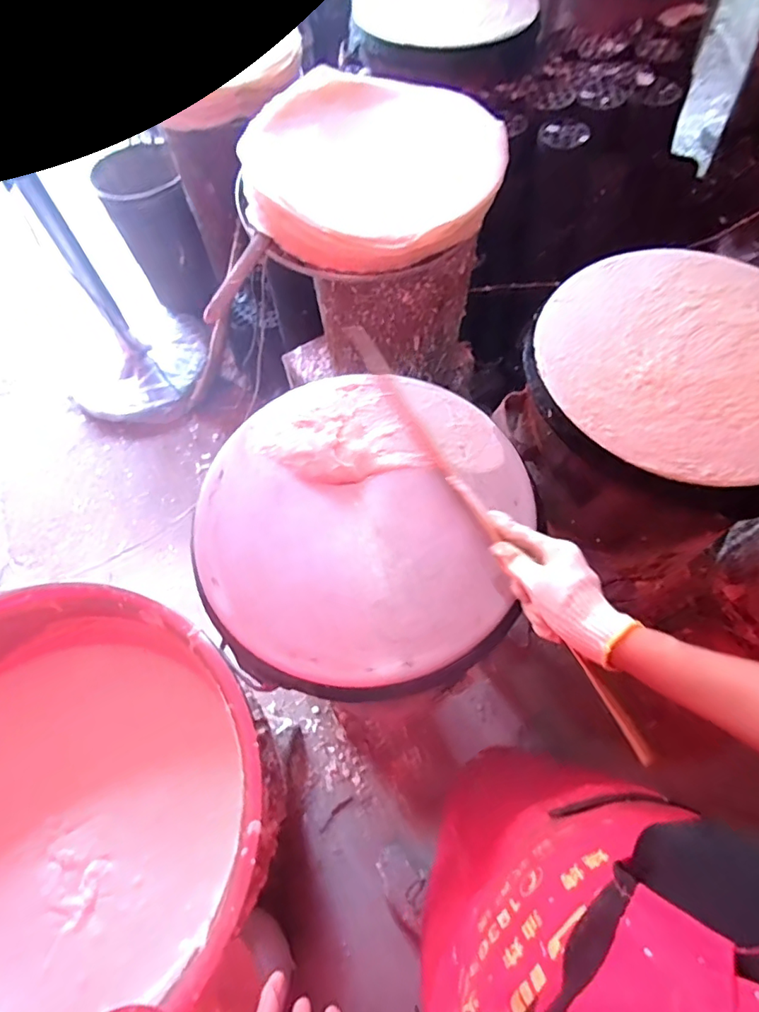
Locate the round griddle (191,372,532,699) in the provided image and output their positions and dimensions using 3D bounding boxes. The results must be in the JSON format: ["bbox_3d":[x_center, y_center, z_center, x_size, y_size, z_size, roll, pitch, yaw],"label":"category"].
[{"bbox_3d":[-0.023,0.009,0.582,0.350,0.037,0.365,-1,63,3],"label":"round griddle"}]

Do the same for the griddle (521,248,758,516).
[{"bbox_3d":[0.390,-0.182,0.673,0.371,0.054,0.364,-1,63,3],"label":"griddle"}]

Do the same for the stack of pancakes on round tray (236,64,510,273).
[{"bbox_3d":[-0.011,-0.517,0.802,0.378,0.075,0.360,9,64,8],"label":"stack of pancakes on round tray"}]

